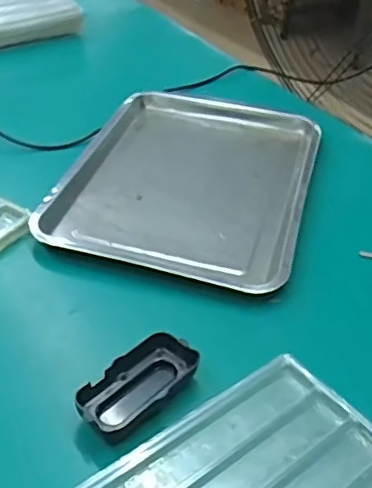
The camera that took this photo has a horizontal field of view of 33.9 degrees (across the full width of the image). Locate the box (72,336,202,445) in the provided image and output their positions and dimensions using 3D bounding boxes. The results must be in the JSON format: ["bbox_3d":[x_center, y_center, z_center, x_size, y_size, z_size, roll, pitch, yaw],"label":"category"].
[{"bbox_3d":[-0.040,0.120,0.517,0.051,0.029,0.110,32,45,29],"label":"box"}]

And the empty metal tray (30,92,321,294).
[{"bbox_3d":[0.011,-0.089,0.785,0.296,0.040,0.374,15,40,12],"label":"empty metal tray"}]

